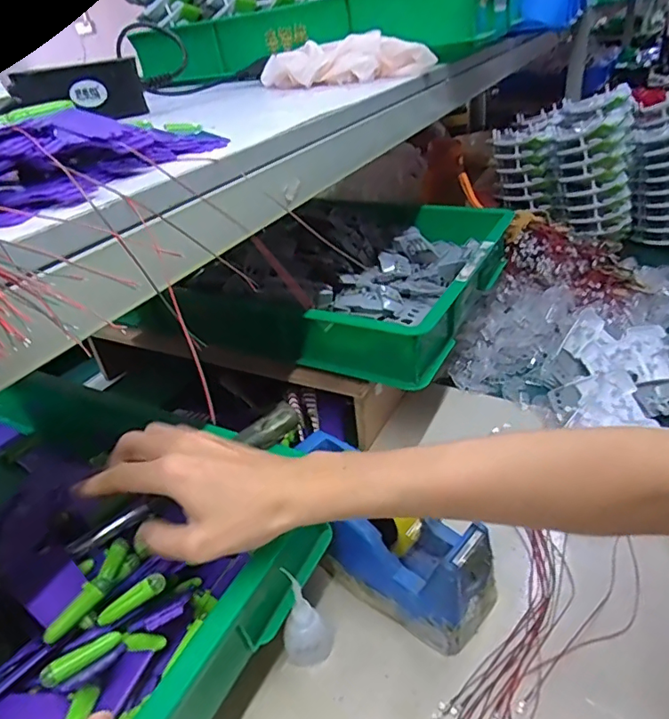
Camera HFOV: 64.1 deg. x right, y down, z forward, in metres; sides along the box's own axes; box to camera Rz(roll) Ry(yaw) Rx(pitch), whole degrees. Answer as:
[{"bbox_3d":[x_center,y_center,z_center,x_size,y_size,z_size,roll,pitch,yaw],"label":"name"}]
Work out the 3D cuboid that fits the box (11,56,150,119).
[{"bbox_3d":[-0.253,-0.269,0.541,0.120,0.052,0.023,-25,37,-27],"label":"box"}]

